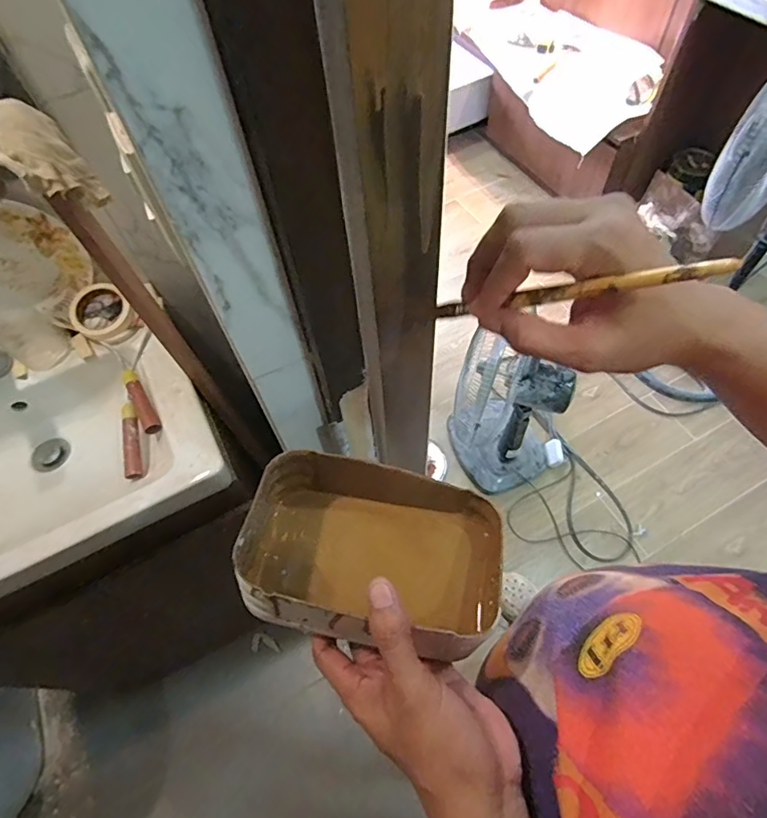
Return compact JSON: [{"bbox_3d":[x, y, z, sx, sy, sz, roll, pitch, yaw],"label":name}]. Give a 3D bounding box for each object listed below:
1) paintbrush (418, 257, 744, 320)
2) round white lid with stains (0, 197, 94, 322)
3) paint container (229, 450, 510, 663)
[{"bbox_3d":[0.095,-0.062,0.265,0.154,0.008,0.006,1,53,44],"label":"paintbrush"},{"bbox_3d":[-0.590,-0.223,0.770,0.208,0.215,0.036,-39,59,6],"label":"round white lid with stains"},{"bbox_3d":[-0.012,0.104,0.368,0.195,0.089,0.117,10,61,9],"label":"paint container"}]

